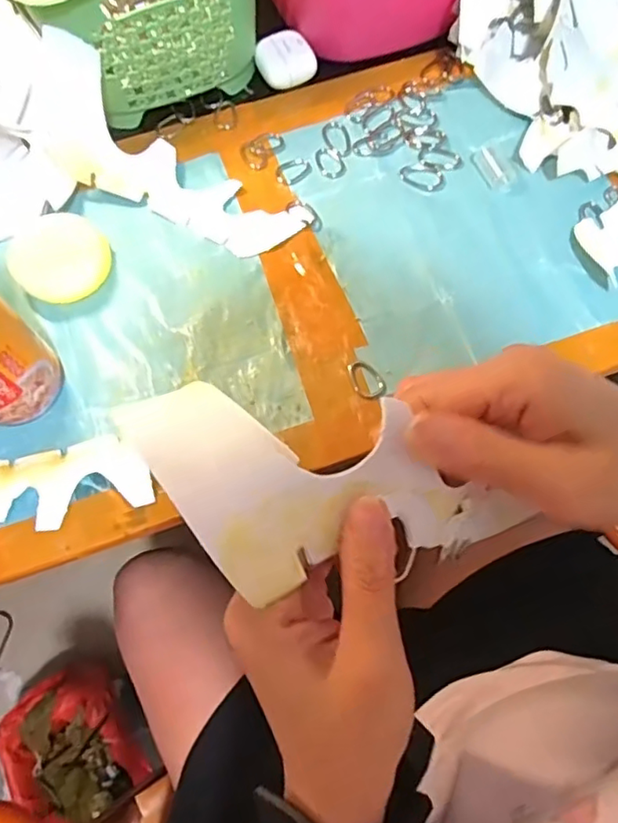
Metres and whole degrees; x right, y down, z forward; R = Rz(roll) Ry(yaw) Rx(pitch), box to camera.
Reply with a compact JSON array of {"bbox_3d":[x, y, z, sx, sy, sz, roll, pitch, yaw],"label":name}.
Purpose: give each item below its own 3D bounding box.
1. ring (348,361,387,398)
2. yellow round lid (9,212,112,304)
[{"bbox_3d":[0.041,-0.022,0.407,0.022,0.004,0.029,-19,70,-6],"label":"ring"},{"bbox_3d":[-0.179,-0.112,0.424,0.064,0.012,0.064,-42,111,-13],"label":"yellow round lid"}]

